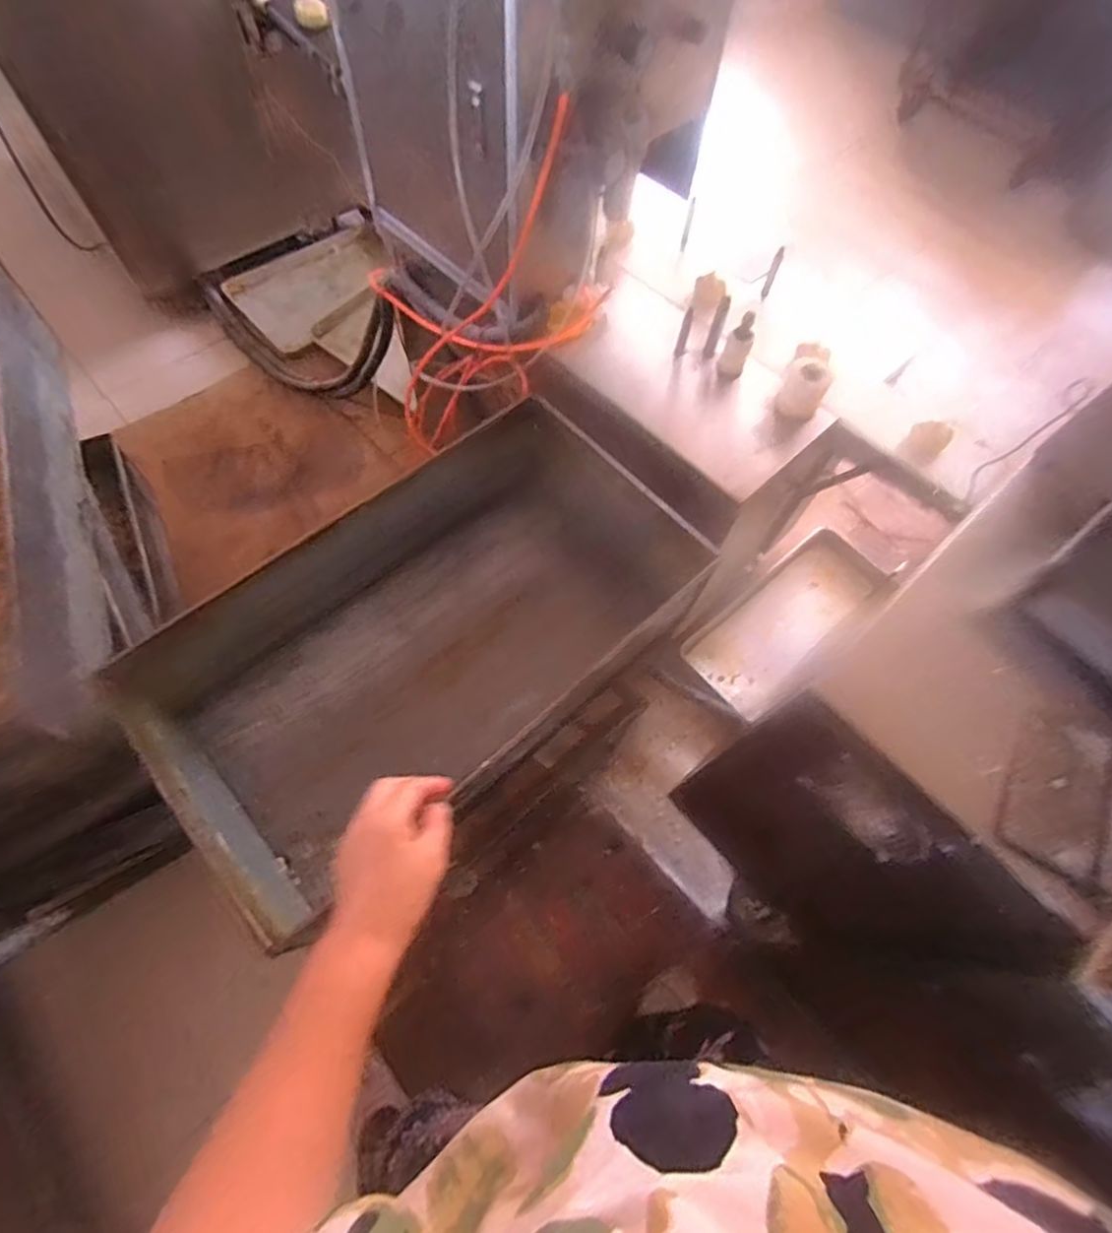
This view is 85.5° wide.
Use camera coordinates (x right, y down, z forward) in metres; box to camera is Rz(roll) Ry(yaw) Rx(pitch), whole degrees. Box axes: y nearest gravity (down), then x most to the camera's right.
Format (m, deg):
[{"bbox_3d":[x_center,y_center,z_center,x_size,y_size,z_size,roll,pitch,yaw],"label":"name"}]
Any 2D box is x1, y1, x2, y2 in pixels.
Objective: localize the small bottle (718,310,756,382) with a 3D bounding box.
[{"bbox_3d":[0.306,-0.452,1.020,0.038,0.116,0.036,21,62,8],"label":"small bottle"}]

